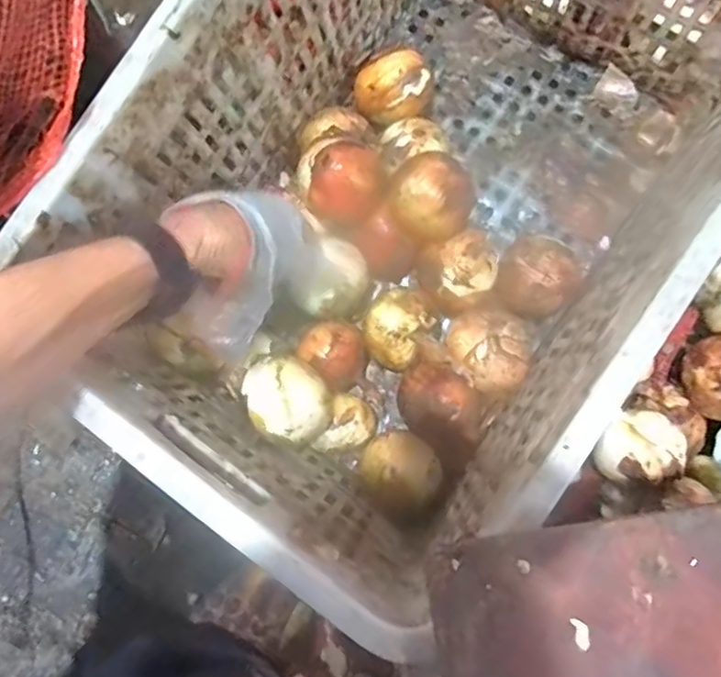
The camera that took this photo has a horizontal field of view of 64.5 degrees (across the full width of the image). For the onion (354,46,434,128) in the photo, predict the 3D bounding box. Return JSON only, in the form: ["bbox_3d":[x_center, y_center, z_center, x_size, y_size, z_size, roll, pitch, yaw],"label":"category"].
[{"bbox_3d":[0.032,-0.240,0.567,0.074,0.057,0.060,-29,79,-6],"label":"onion"}]

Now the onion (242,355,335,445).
[{"bbox_3d":[-0.062,0.053,0.492,0.074,0.070,0.064,34,80,7],"label":"onion"}]

